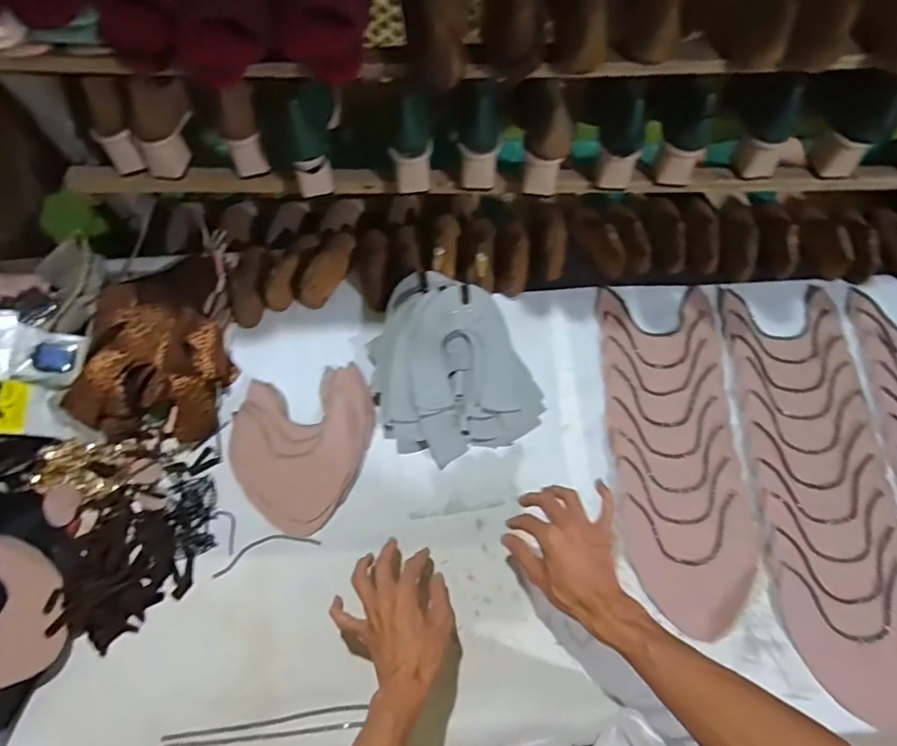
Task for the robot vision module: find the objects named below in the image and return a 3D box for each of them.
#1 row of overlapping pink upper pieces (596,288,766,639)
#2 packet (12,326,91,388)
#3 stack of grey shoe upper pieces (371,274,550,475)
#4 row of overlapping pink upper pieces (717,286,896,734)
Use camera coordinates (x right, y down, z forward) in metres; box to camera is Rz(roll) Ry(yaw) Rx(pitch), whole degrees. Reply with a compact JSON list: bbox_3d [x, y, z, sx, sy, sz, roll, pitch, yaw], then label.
[{"bbox_3d":[0.300,0.094,0.722,0.161,0.012,0.441,0,67,2],"label":"row of overlapping pink upper pieces"},{"bbox_3d":[-0.545,-0.019,0.744,0.084,0.030,0.079,5,67,4],"label":"packet"},{"bbox_3d":[-0.003,-0.017,0.733,0.208,0.087,0.245,-18,67,-5],"label":"stack of grey shoe upper pieces"},{"bbox_3d":[0.475,0.133,0.694,0.173,0.007,0.521,-1,67,2],"label":"row of overlapping pink upper pieces"}]

